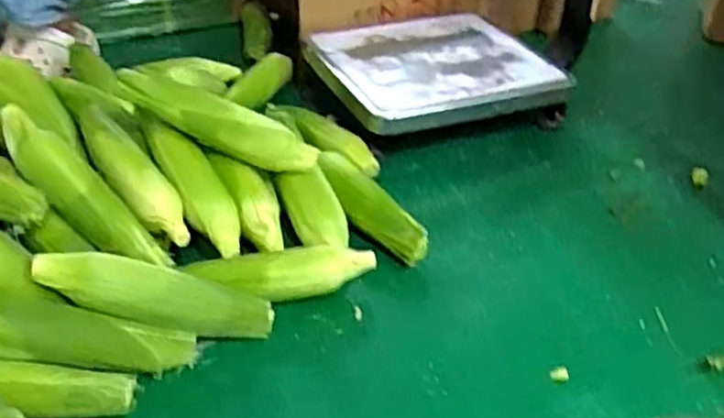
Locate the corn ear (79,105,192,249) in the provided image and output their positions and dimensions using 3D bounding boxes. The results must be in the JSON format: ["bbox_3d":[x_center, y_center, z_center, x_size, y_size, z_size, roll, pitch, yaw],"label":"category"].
[{"bbox_3d":[-0.264,-0.046,0.791,0.061,0.046,0.216,-26,61,-33],"label":"corn ear"}]

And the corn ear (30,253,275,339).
[{"bbox_3d":[-0.196,0.085,0.698,0.228,0.043,0.046,18,31,-21],"label":"corn ear"}]

